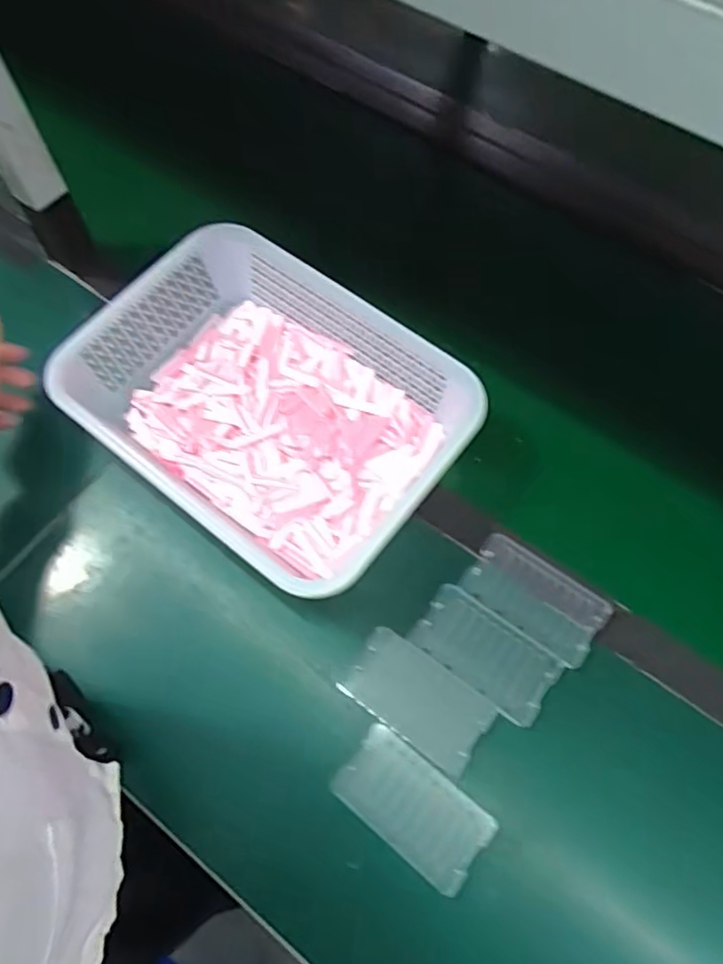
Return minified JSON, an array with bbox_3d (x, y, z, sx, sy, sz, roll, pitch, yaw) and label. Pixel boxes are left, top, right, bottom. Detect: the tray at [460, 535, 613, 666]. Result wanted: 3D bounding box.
[{"bbox_3d":[0.154,0.103,0.564,0.121,0.009,0.069,34,71,14],"label":"tray"}]

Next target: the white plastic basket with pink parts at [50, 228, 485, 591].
[{"bbox_3d":[-0.087,-0.070,0.596,0.341,0.082,0.253,35,71,15],"label":"white plastic basket with pink parts"}]

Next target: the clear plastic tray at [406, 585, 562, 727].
[{"bbox_3d":[0.104,0.144,0.538,0.117,0.006,0.061,36,72,15],"label":"clear plastic tray"}]

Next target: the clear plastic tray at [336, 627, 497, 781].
[{"bbox_3d":[0.048,0.182,0.533,0.116,0.005,0.066,35,71,14],"label":"clear plastic tray"}]

